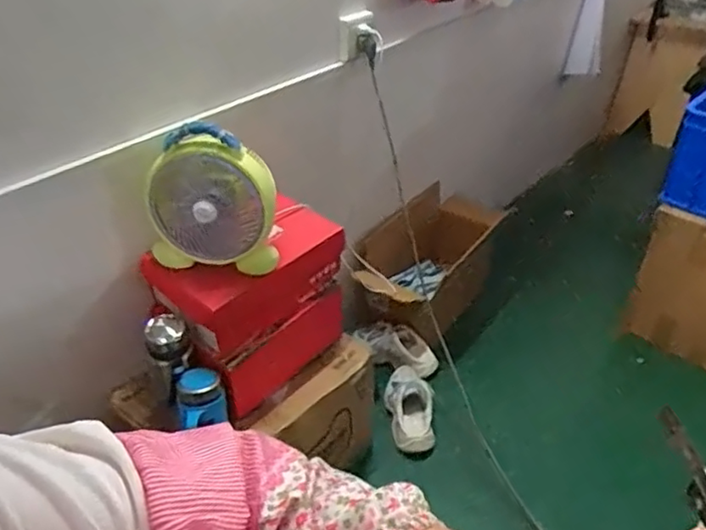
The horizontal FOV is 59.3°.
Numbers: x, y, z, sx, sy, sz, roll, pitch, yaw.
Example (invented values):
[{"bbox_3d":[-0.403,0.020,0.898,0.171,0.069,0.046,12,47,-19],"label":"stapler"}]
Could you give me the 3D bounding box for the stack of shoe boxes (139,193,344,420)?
[{"bbox_3d":[-0.187,0.063,1.195,0.210,0.253,0.305,28,45,33],"label":"stack of shoe boxes"}]

